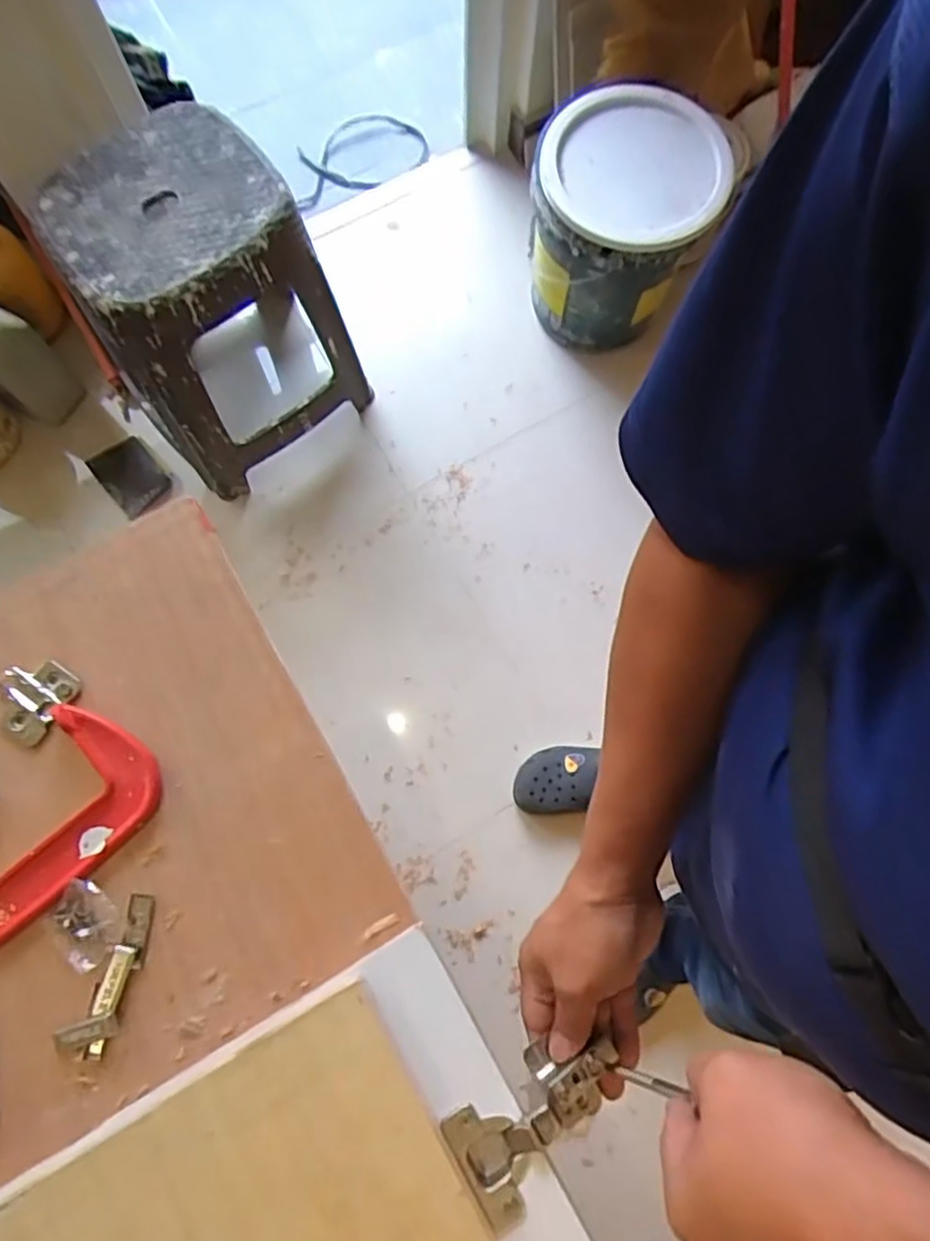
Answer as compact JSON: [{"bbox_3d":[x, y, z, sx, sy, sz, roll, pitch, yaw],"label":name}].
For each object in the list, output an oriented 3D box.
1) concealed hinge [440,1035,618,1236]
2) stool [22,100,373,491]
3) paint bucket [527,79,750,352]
[{"bbox_3d":[0.044,0.290,0.404,0.101,0.036,0.060,-22,75,-27],"label":"concealed hinge"},{"bbox_3d":[-0.424,-0.509,1.165,0.354,0.404,0.339,-38,79,-9],"label":"stool"},{"bbox_3d":[0.267,-0.678,1.239,0.286,0.365,0.270,0,76,0],"label":"paint bucket"}]

